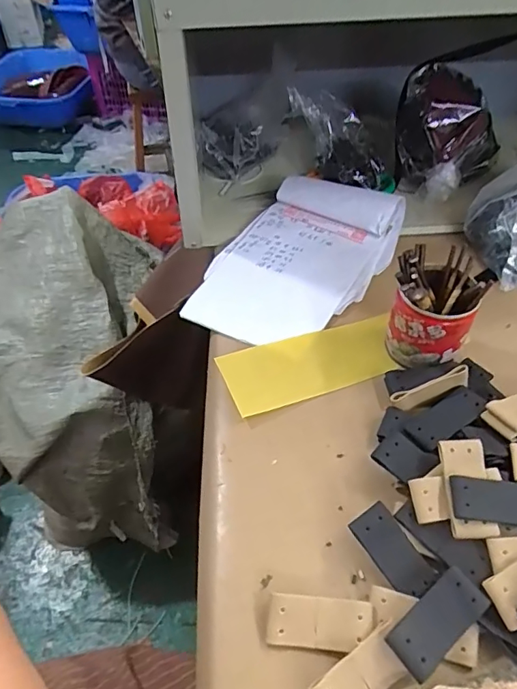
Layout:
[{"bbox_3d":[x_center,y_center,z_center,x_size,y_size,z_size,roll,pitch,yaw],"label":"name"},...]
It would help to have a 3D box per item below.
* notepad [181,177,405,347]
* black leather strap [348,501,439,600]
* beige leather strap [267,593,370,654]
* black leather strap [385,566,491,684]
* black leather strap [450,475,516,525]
[{"bbox_3d":[0.041,-0.092,0.512,0.141,0.043,0.234,27,53,23],"label":"notepad"},{"bbox_3d":[0.085,0.129,0.311,0.027,0.007,0.057,-35,79,-16],"label":"black leather strap"},{"bbox_3d":[0.035,0.162,0.290,0.059,0.014,0.025,5,47,5],"label":"beige leather strap"},{"bbox_3d":[0.101,0.155,0.279,0.059,0.005,0.027,-34,64,-19],"label":"black leather strap"},{"bbox_3d":[0.151,0.098,0.314,0.059,0.004,0.026,7,58,-1],"label":"black leather strap"}]

